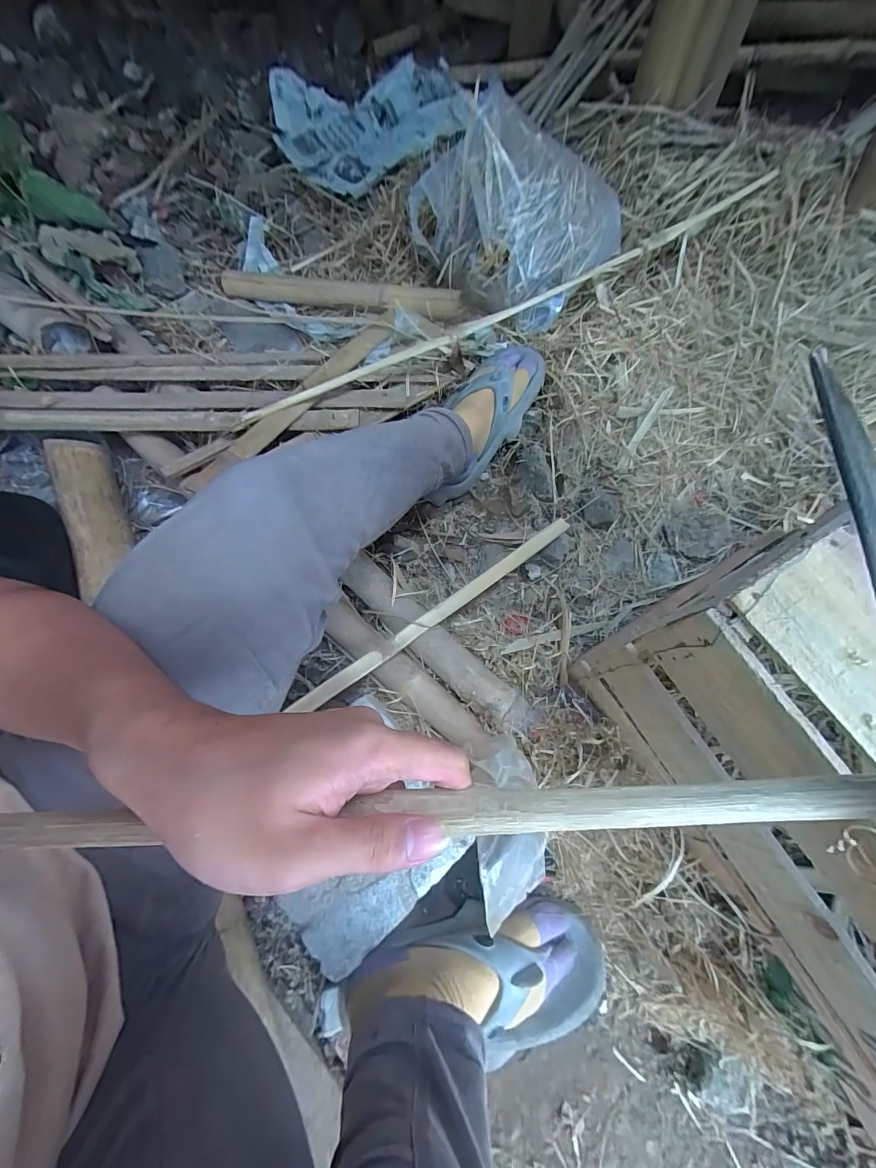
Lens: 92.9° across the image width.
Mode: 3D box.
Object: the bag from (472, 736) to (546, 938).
[{"bbox_3d":[0.079,0.267,0.458,0.080,0.060,0.176,-6,69,-3],"label":"bag"}]

